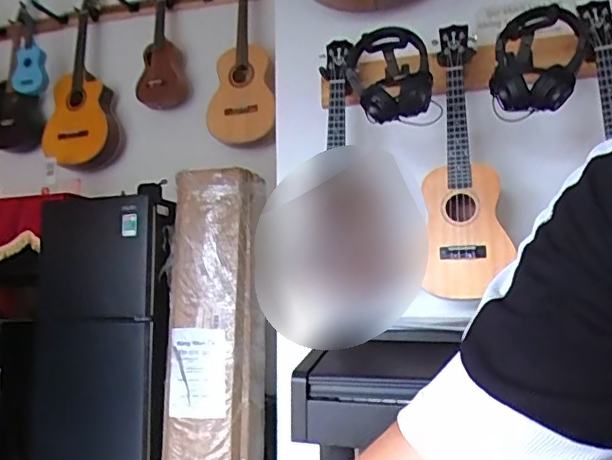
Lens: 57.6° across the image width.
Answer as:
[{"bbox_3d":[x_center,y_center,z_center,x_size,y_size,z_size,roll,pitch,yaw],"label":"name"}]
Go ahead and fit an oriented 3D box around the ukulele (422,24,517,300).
[{"bbox_3d":[0.324,-0.152,1.143,0.167,0.576,0.075,-2,-6,9],"label":"ukulele"}]

